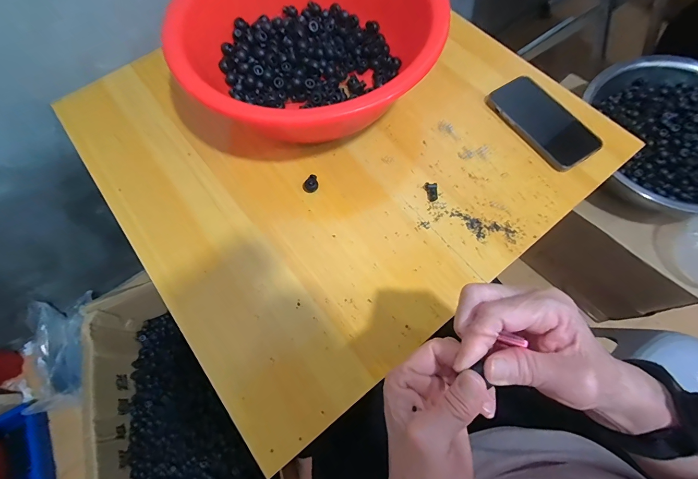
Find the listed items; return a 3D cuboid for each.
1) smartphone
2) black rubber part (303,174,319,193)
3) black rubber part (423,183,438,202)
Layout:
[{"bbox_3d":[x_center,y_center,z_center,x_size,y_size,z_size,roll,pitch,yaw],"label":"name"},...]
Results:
[{"bbox_3d":[0.262,-0.160,0.452,0.073,0.011,0.146,-31,70,-10],"label":"smartphone"},{"bbox_3d":[-0.049,-0.071,0.428,0.019,0.012,0.021,-14,68,-3],"label":"black rubber part"},{"bbox_3d":[0.103,-0.060,0.418,0.015,0.008,0.026,-5,68,0],"label":"black rubber part"}]

